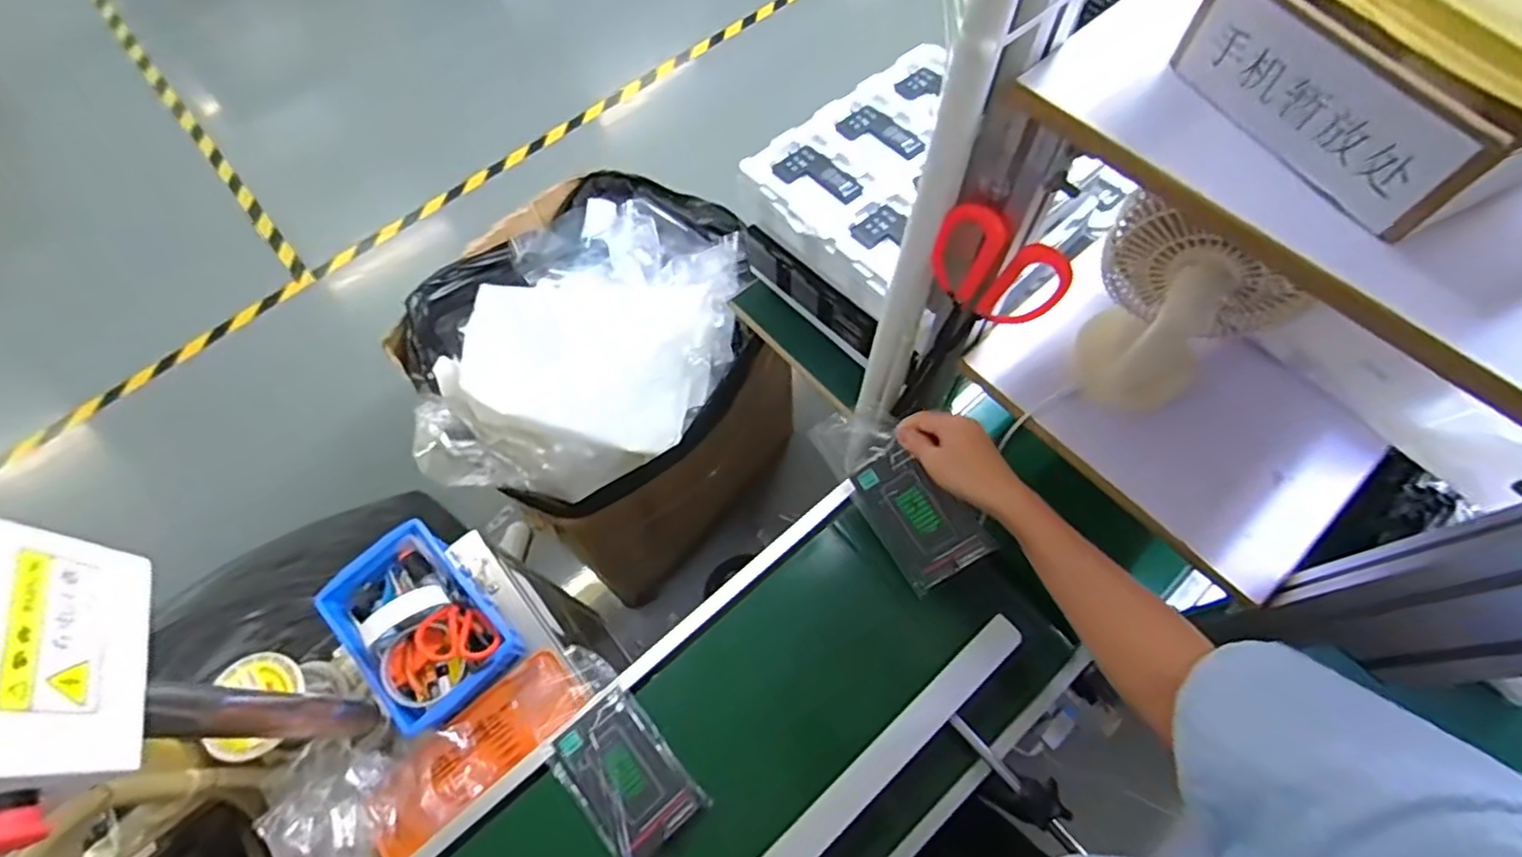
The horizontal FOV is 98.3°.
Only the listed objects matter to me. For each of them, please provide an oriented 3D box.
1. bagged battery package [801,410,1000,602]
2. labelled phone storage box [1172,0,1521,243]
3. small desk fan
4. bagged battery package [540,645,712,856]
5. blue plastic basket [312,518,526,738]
[{"bbox_3d":[0.133,0.062,0.656,0.092,0.012,0.194,-44,78,27],"label":"bagged battery package"},{"bbox_3d":[0.303,-0.179,0.345,0.054,0.059,0.161,-26,66,-10],"label":"labelled phone storage box"},{"bbox_3d":[0.323,-0.102,0.541,0.078,0.169,0.141,-36,68,-14],"label":"small desk fan"},{"bbox_3d":[-0.145,0.312,0.634,0.092,0.021,0.190,-39,69,-15],"label":"bagged battery package"},{"bbox_3d":[-0.386,0.218,0.742,0.212,0.068,0.140,41,73,19],"label":"blue plastic basket"}]

